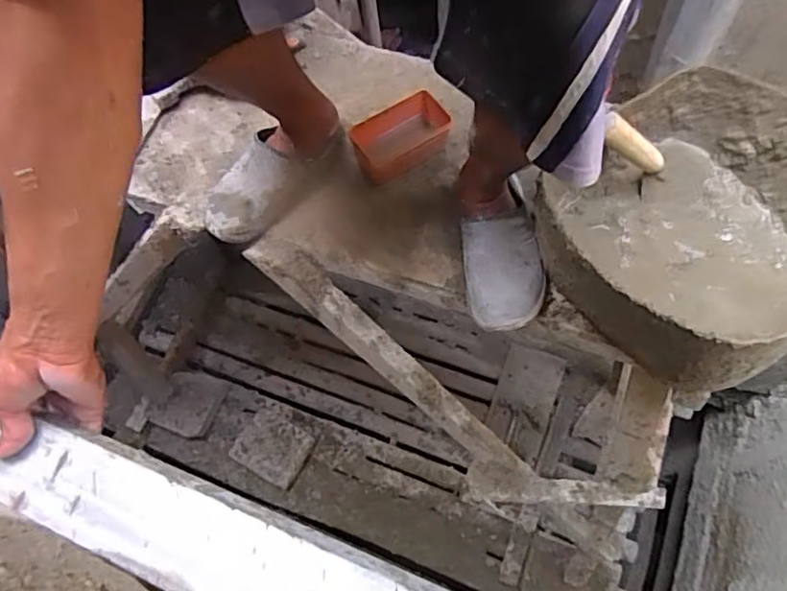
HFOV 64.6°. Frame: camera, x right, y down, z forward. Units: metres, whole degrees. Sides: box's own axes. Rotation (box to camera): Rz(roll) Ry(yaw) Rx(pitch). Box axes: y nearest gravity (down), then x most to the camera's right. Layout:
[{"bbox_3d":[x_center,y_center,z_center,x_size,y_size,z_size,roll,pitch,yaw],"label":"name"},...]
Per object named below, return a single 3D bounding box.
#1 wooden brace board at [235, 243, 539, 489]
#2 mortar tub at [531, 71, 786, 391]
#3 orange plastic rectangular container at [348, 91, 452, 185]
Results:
[{"bbox_3d":[0.033,0.144,1.056,0.046,0.704,0.048,3,55,51],"label":"wooden brace board"},{"bbox_3d":[0.357,-0.076,0.729,0.337,0.156,0.304,-38,68,-14],"label":"mortar tub"},{"bbox_3d":[0.009,-0.242,0.943,0.142,0.071,0.078,-30,66,-11],"label":"orange plastic rectangular container"}]

